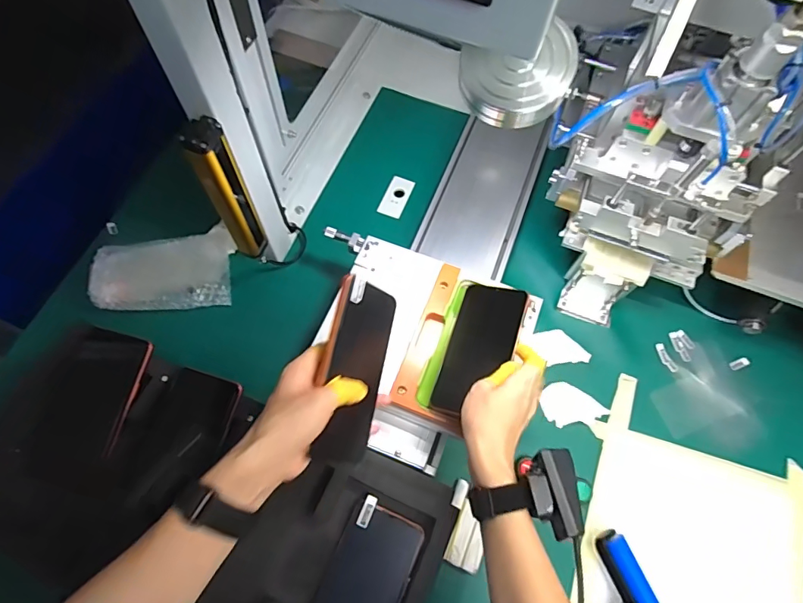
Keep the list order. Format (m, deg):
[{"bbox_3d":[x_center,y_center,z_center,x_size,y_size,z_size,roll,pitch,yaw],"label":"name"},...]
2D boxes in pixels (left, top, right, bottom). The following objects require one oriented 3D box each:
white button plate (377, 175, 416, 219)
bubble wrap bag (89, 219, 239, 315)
[{"bbox_3d":[-0.008,-0.176,0.778,0.040,0.007,0.077,22,68,6],"label":"white button plate"},{"bbox_3d":[-0.349,-0.051,0.685,0.193,0.037,0.134,-8,68,-6],"label":"bubble wrap bag"}]

